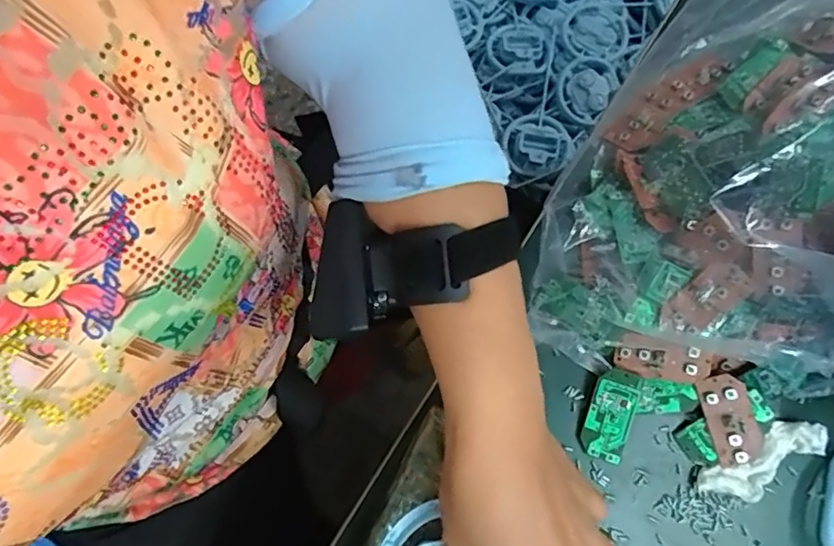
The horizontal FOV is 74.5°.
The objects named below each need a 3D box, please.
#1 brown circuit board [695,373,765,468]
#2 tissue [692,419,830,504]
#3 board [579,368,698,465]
[{"bbox_3d":[0.208,0.097,0.363,0.030,0.005,0.062,-19,91,11],"label":"brown circuit board"},{"bbox_3d":[0.235,0.126,0.368,0.097,0.013,0.035,-27,81,-6],"label":"tissue"},{"bbox_3d":[0.147,0.099,0.369,0.063,0.011,0.063,19,79,2],"label":"board"}]

